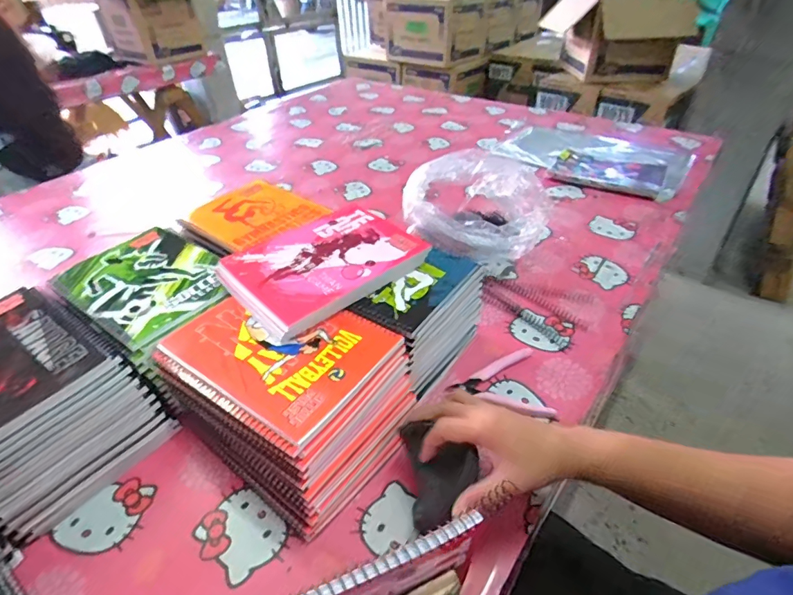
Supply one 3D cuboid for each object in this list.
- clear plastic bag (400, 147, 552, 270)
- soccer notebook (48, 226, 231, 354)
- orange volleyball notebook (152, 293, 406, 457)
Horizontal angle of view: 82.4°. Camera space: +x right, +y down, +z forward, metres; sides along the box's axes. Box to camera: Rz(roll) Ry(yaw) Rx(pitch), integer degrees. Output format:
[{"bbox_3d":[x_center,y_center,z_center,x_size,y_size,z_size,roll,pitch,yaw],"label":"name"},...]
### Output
[{"bbox_3d":[0.120,-0.144,0.736,0.206,0.148,0.164,2,39,5],"label":"clear plastic bag"},{"bbox_3d":[-0.296,-0.023,0.542,0.203,0.009,0.151,24,46,29],"label":"soccer notebook"},{"bbox_3d":[-0.118,0.050,0.451,0.197,0.014,0.153,23,45,27],"label":"orange volleyball notebook"}]

